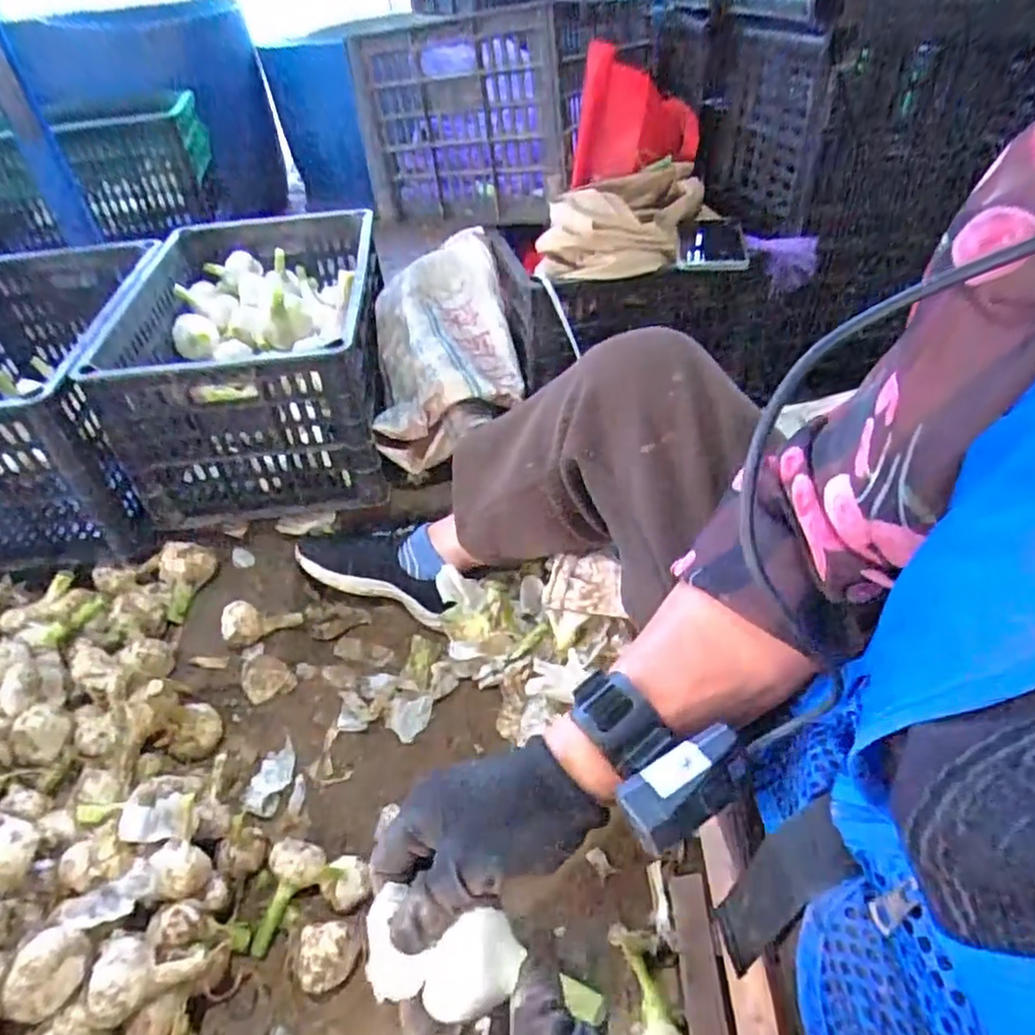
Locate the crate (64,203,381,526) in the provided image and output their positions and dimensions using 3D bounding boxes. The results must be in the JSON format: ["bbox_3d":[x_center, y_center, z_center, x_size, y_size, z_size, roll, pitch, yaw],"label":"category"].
[{"bbox_3d":[-0.345,-0.240,0.974,0.291,0.229,0.500,-6,43,-1],"label":"crate"}]

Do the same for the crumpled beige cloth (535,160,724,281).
[{"bbox_3d":[0.146,-0.378,0.841,0.141,0.070,0.312,20,49,24],"label":"crumpled beige cloth"}]

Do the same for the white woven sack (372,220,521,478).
[{"bbox_3d":[-0.102,-0.239,0.934,0.188,0.154,0.304,-8,43,-3],"label":"white woven sack"}]

